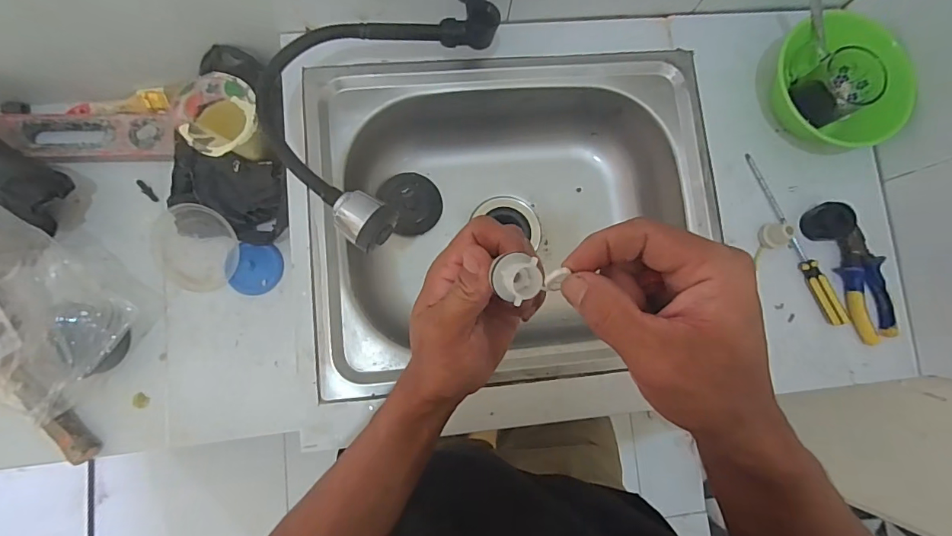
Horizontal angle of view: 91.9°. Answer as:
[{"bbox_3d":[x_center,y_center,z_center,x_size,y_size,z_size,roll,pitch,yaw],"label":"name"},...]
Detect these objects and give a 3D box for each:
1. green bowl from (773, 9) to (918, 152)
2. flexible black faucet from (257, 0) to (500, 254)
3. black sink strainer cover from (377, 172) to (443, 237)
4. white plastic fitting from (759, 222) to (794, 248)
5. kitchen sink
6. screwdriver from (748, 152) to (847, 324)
[{"bbox_3d":[0.430,-0.225,0.560,0.150,0.097,0.155,1,83,-4],"label":"green bowl"},{"bbox_3d":[-0.112,-0.202,0.479,0.190,0.069,0.334,24,82,-1],"label":"flexible black faucet"},{"bbox_3d":[-0.091,-0.094,0.667,0.080,0.006,0.089,-29,99,-19],"label":"black sink strainer cover"},{"bbox_3d":[0.364,-0.040,0.562,0.026,0.032,0.030,-15,84,-6],"label":"white plastic fitting"},{"bbox_3d":[0.049,-0.064,0.622,0.493,0.137,0.404,-5,83,-5],"label":"kitchen sink"},{"bbox_3d":[0.398,-0.038,0.570,0.025,0.019,0.233,-22,85,-7],"label":"screwdriver"}]

